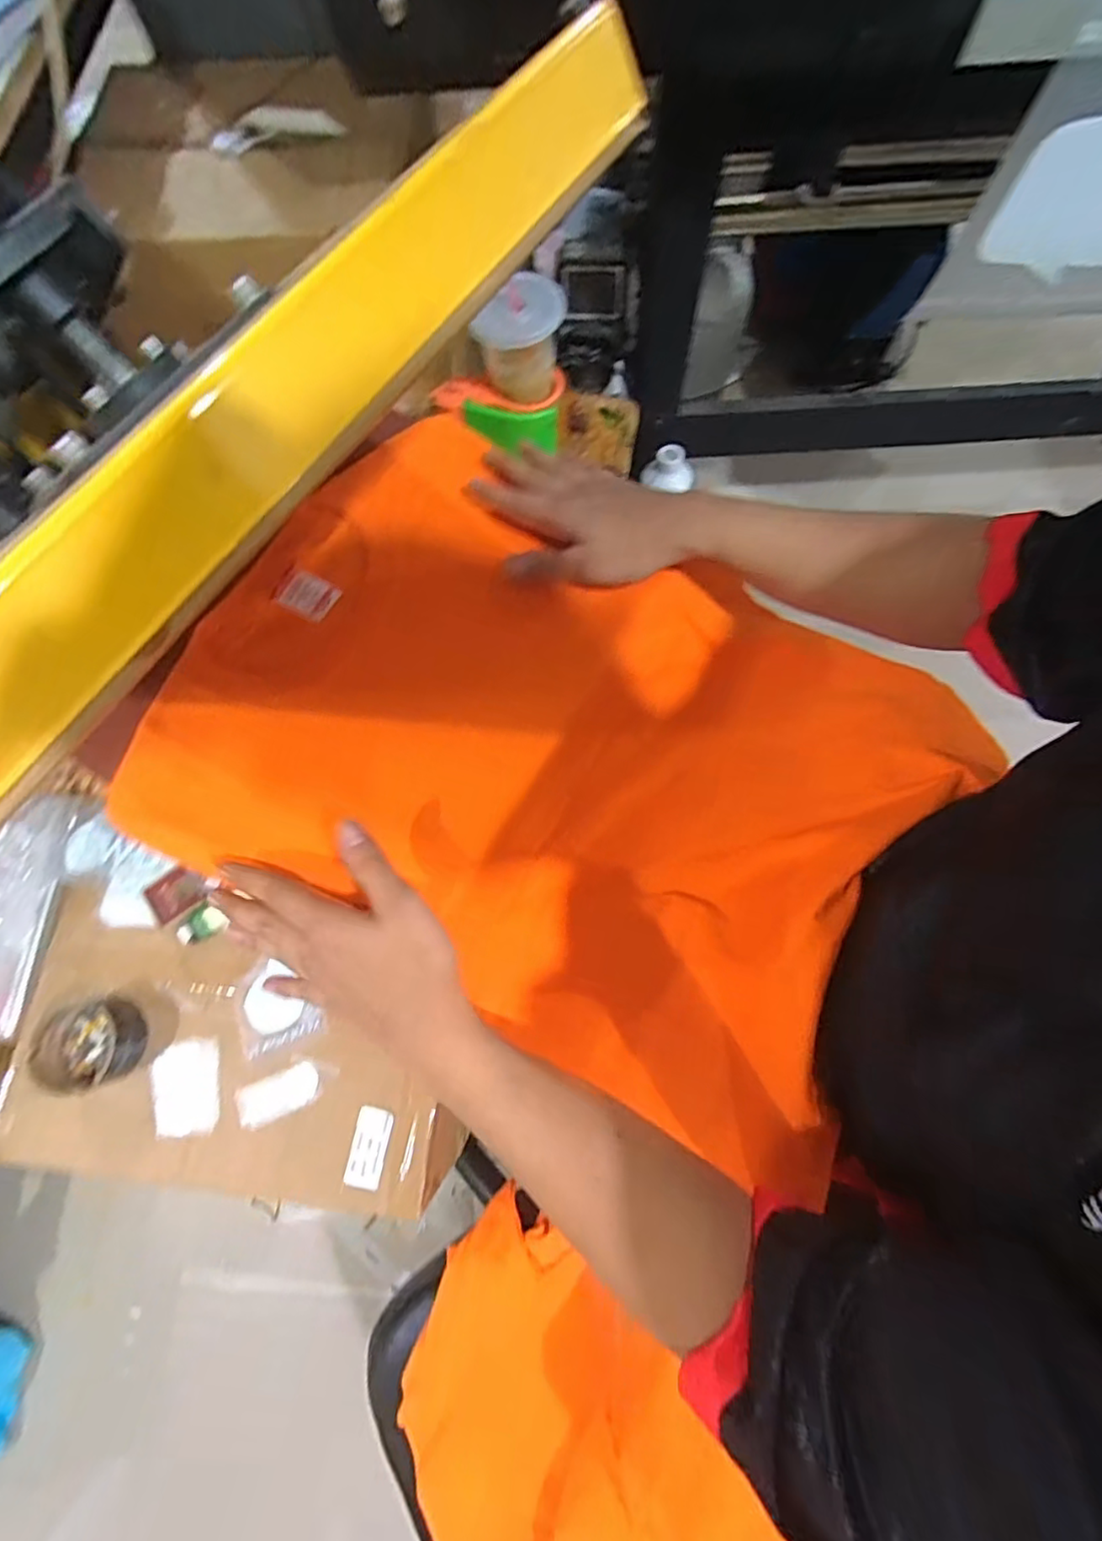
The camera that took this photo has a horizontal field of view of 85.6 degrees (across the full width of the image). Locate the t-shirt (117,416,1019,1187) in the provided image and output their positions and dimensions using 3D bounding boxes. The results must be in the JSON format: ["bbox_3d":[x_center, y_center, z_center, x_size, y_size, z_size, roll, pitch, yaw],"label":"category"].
[{"bbox_3d":[0.016,0.000,0.459,0.533,0.119,0.415,27,75,10],"label":"t-shirt"}]

